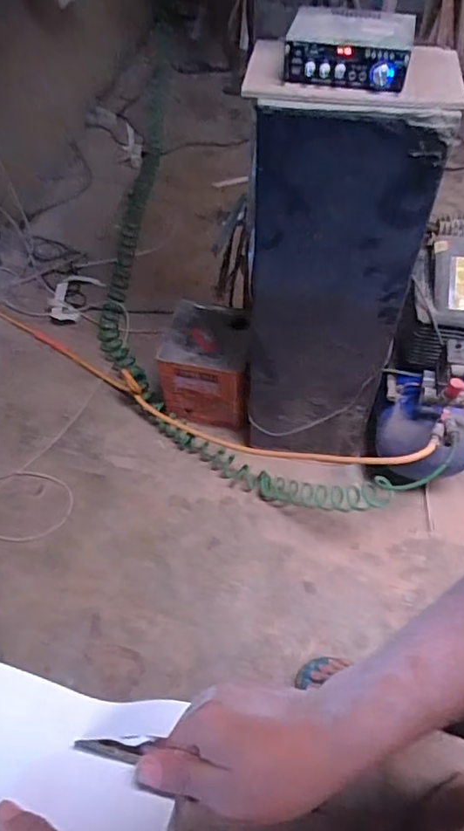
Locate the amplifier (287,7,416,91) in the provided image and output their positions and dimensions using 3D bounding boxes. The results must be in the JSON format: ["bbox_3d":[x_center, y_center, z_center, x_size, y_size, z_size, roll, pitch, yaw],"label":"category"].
[{"bbox_3d":[0.177,-0.556,0.842,0.178,0.058,0.151,10,53,8],"label":"amplifier"}]

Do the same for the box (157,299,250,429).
[{"bbox_3d":[-0.060,-0.149,1.578,0.242,0.244,0.246,10,53,7],"label":"box"}]

